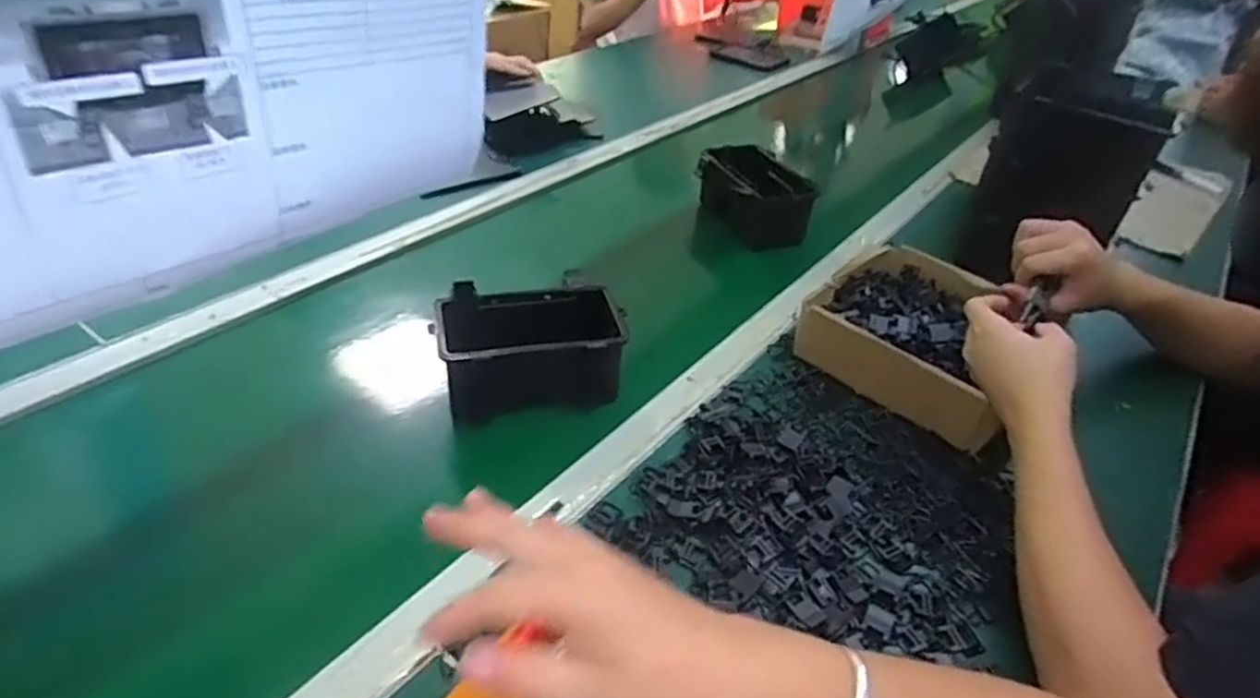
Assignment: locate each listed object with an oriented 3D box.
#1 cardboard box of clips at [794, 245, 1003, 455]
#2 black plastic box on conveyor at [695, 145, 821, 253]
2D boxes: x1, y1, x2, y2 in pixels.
[{"bbox_3d":[0.318,-0.018,0.798,0.229,0.066,0.220,33,45,30],"label":"cardboard box of clips"},{"bbox_3d":[0.162,-0.203,1.006,0.111,0.093,0.165,-8,40,-18],"label":"black plastic box on conveyor"}]

